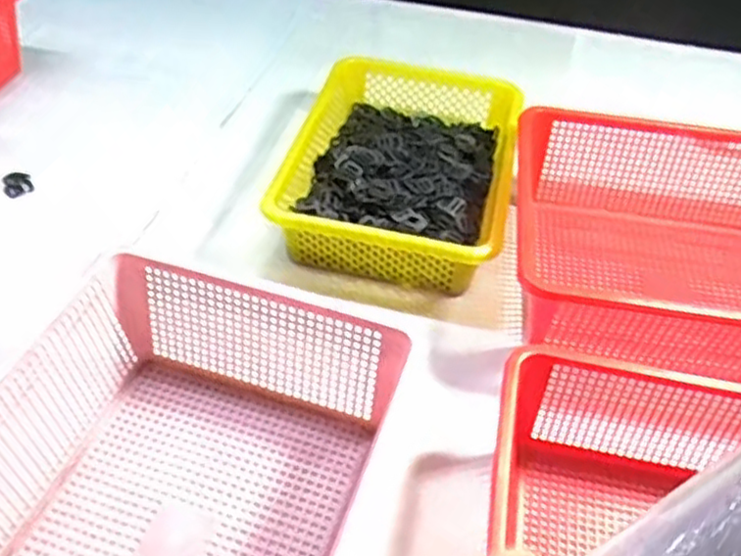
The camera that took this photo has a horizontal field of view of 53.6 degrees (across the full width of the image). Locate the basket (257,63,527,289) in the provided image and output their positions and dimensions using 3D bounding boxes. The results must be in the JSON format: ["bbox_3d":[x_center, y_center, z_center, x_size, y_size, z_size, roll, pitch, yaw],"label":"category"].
[{"bbox_3d":[0.040,-0.133,0.903,0.251,0.106,0.337,12,47,7],"label":"basket"}]

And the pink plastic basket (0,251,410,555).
[{"bbox_3d":[-0.160,0.173,0.556,0.288,0.136,0.371,16,47,9],"label":"pink plastic basket"}]

